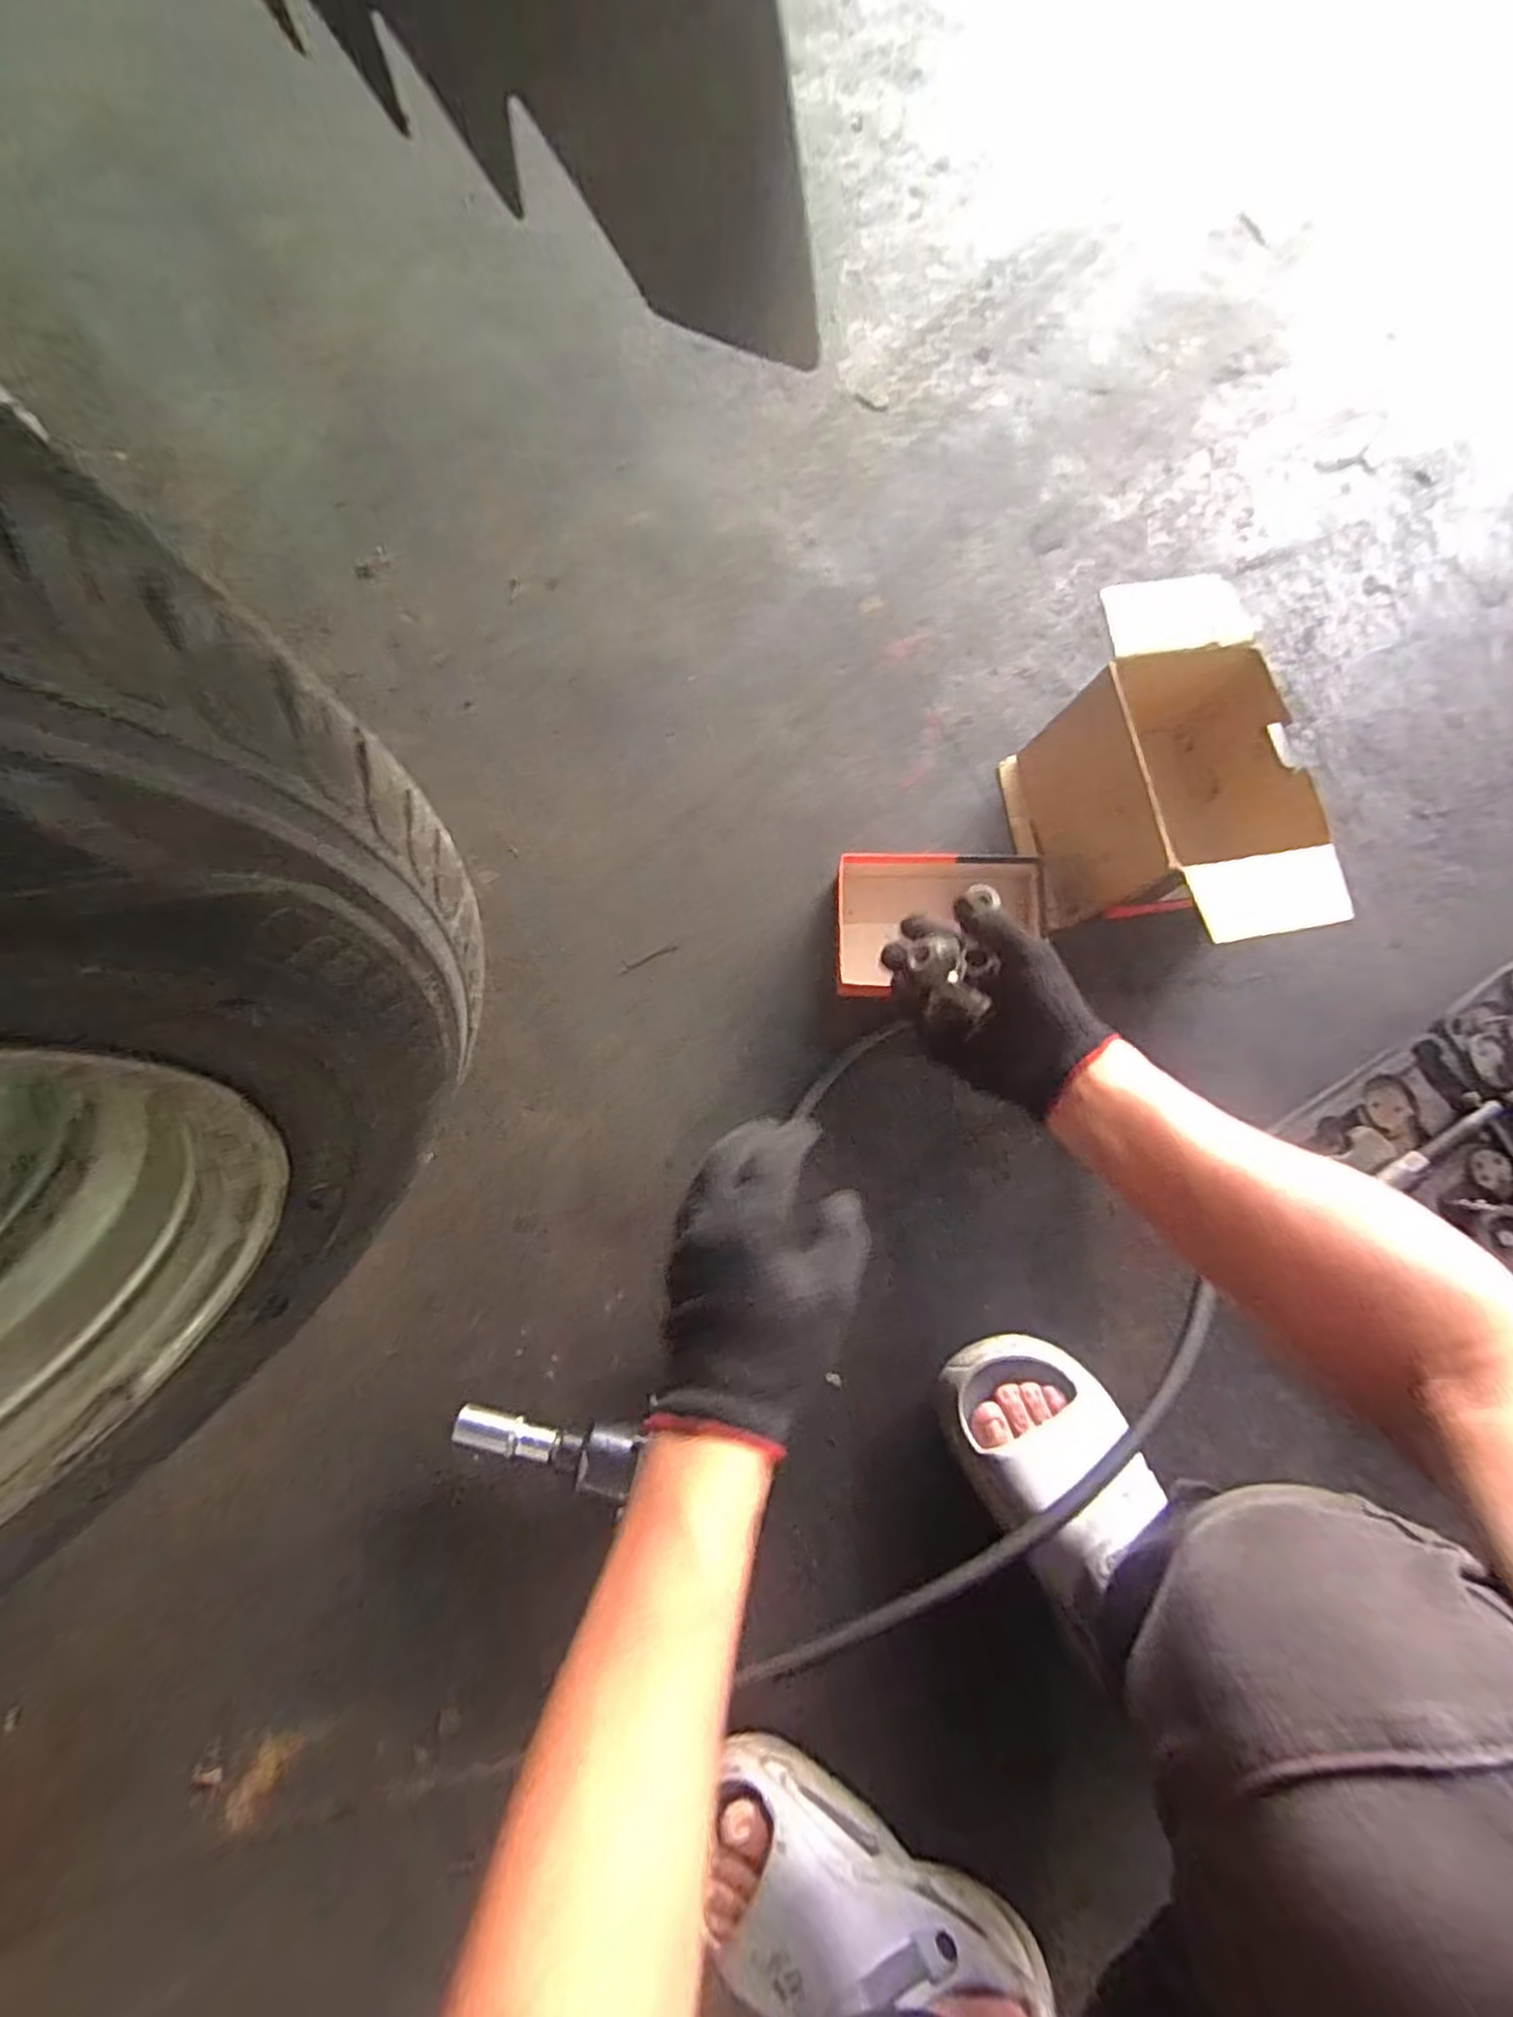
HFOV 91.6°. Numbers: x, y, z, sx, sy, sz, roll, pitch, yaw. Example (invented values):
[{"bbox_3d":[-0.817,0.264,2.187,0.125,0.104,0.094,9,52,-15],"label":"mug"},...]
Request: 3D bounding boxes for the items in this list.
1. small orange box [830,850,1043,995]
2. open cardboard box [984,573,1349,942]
[{"bbox_3d":[0.164,-0.071,0.662,0.185,0.050,0.126,0,78,0],"label":"small orange box"},{"bbox_3d":[0.343,-0.187,0.641,0.197,0.142,0.305,-6,78,-1],"label":"open cardboard box"}]

